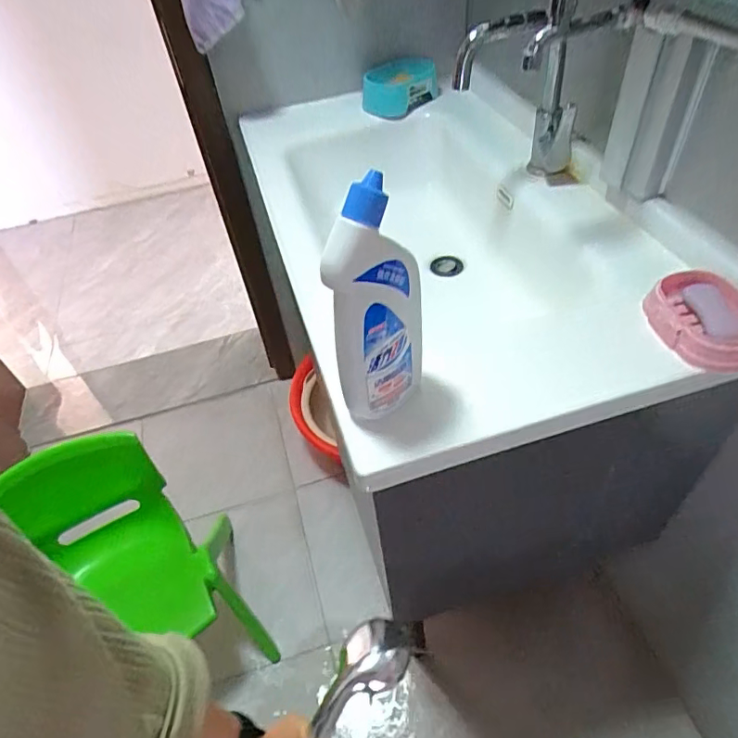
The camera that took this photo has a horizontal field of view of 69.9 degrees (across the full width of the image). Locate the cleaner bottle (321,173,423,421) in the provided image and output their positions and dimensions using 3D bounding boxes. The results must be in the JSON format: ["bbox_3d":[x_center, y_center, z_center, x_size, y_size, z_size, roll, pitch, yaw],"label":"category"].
[{"bbox_3d":[0.002,-0.057,0.472,0.089,0.234,0.056,-27,48,-18],"label":"cleaner bottle"}]

